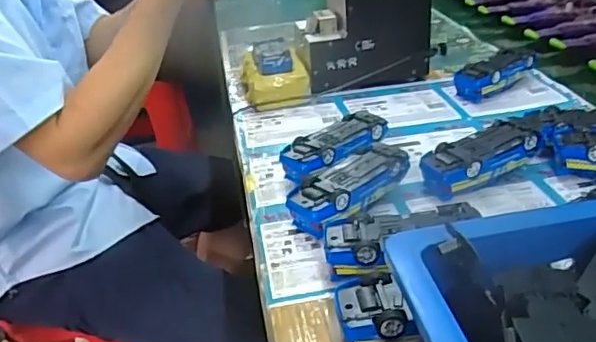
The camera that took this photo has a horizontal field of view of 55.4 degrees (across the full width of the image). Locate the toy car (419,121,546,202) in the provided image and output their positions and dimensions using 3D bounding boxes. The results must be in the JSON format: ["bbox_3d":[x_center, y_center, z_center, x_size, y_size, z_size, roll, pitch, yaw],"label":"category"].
[{"bbox_3d":[0.185,-0.010,0.578,0.125,0.048,0.052,-15,31,-19],"label":"toy car"}]

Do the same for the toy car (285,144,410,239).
[{"bbox_3d":[0.049,0.018,0.552,0.057,0.049,0.120,23,39,39],"label":"toy car"}]

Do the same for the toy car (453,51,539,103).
[{"bbox_3d":[0.274,-0.133,0.792,0.127,0.044,0.052,-22,34,-29],"label":"toy car"}]

